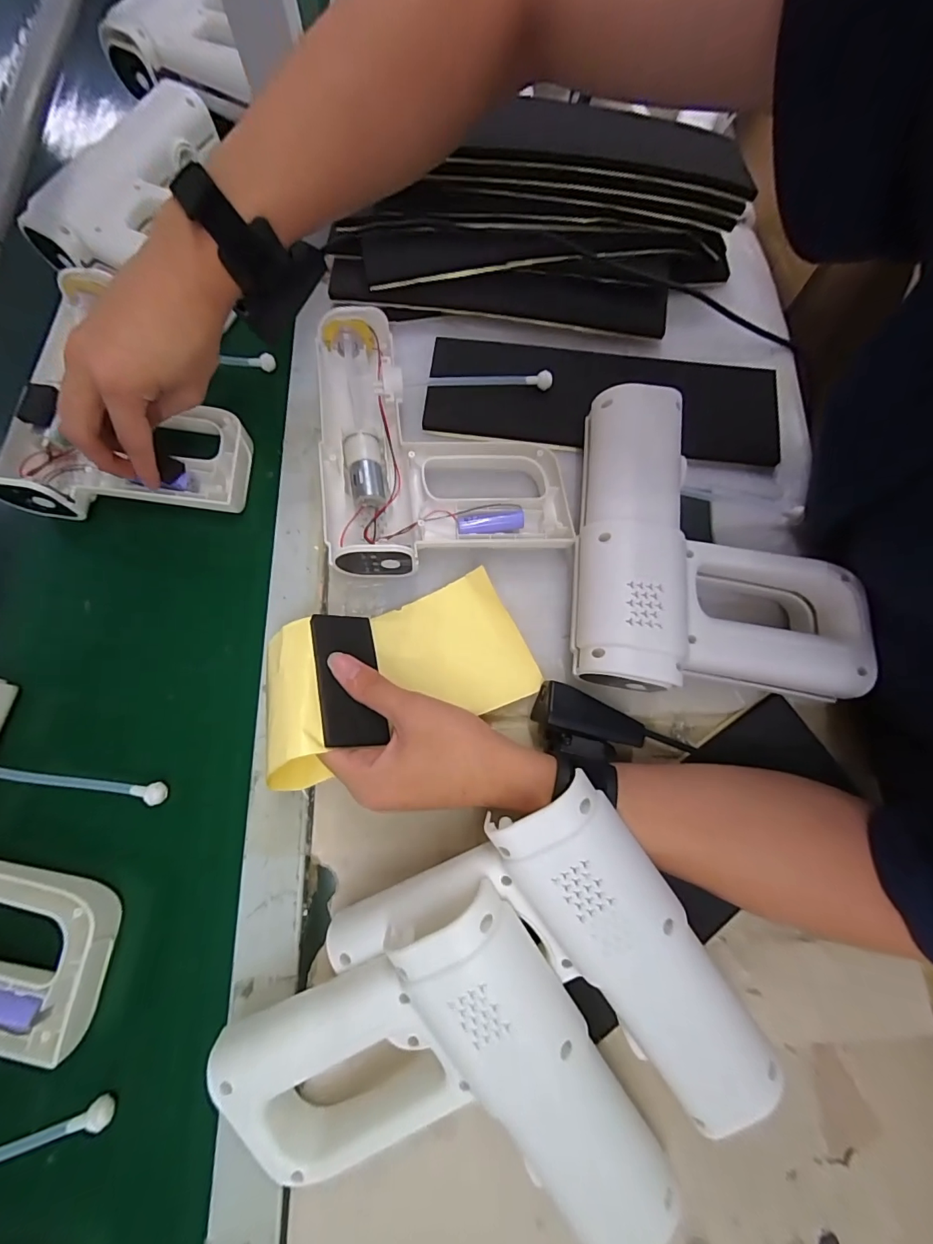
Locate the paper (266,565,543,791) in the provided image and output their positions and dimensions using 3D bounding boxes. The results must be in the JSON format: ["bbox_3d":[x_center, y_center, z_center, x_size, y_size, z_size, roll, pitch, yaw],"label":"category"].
[{"bbox_3d":[-0.048,0.030,0.313,0.178,0.026,0.102,-18,63,-18],"label":"paper"}]

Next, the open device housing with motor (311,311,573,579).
[{"bbox_3d":[-0.020,-0.149,0.362,0.192,0.044,0.214,-11,75,-3],"label":"open device housing with motor"}]

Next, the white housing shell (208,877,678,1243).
[{"bbox_3d":[-0.013,0.266,0.258,0.179,0.045,0.200,-29,95,7],"label":"white housing shell"}]

